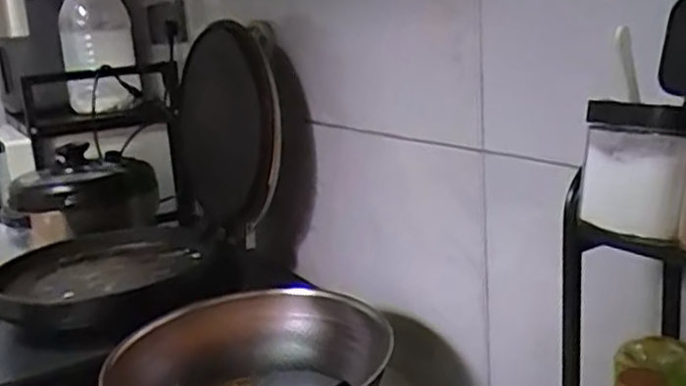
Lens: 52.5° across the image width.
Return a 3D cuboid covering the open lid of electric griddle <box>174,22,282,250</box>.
[{"bbox_3d":[-0.196,-0.099,1.150,0.040,0.344,0.344,-6,12,-36],"label":"open lid of electric griddle"}]

